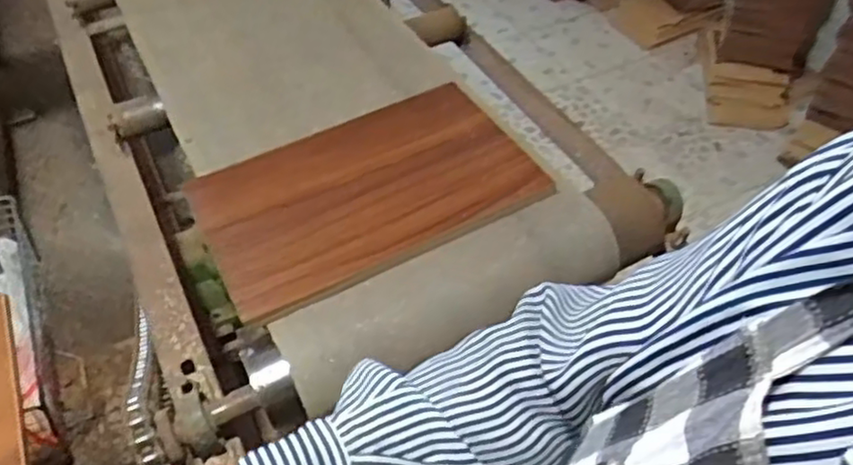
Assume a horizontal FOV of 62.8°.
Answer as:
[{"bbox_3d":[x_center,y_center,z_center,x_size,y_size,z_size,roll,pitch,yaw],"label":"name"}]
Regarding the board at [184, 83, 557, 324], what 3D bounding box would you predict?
[{"bbox_3d":[-0.070,-0.056,0.837,0.382,0.023,0.248,-22,50,-19],"label":"board"}]

